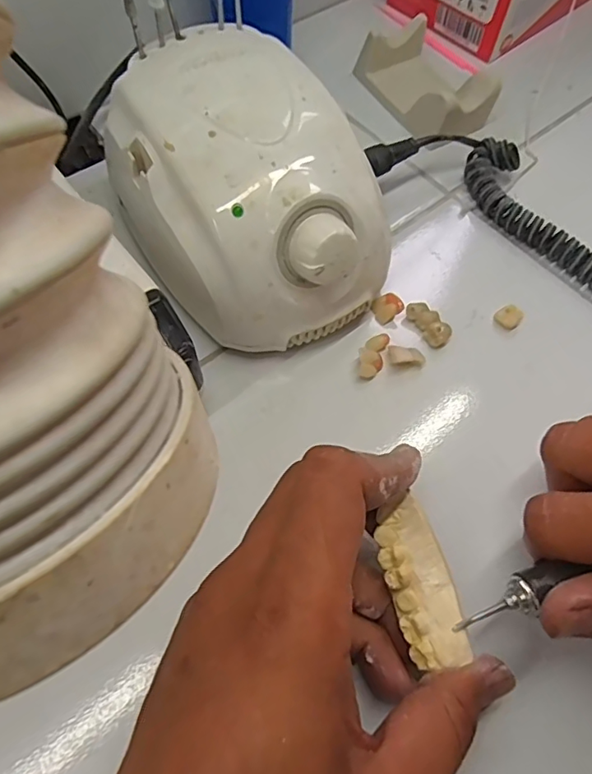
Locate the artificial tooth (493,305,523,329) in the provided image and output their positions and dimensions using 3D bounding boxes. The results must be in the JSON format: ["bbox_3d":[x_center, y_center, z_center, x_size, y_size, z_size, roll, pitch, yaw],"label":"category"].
[{"bbox_3d":[0.111,-0.037,0.278,0.013,0.008,0.010,33,65,14],"label":"artificial tooth"}]

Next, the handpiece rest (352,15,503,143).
[{"bbox_3d":[0.084,-0.196,0.343,0.048,0.029,0.092,-20,65,-13],"label":"handpiece rest"}]

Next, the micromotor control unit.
[{"bbox_3d":[-0.023,-0.093,0.252,0.109,0.071,0.135,-31,68,-18],"label":"micromotor control unit"}]

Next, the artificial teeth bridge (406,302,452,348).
[{"bbox_3d":[0.068,-0.033,0.275,0.013,0.007,0.026,-31,68,-18],"label":"artificial teeth bridge"}]

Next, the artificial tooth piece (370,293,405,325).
[{"bbox_3d":[0.048,-0.041,0.278,0.013,0.010,0.012,-23,66,-14],"label":"artificial tooth piece"}]

